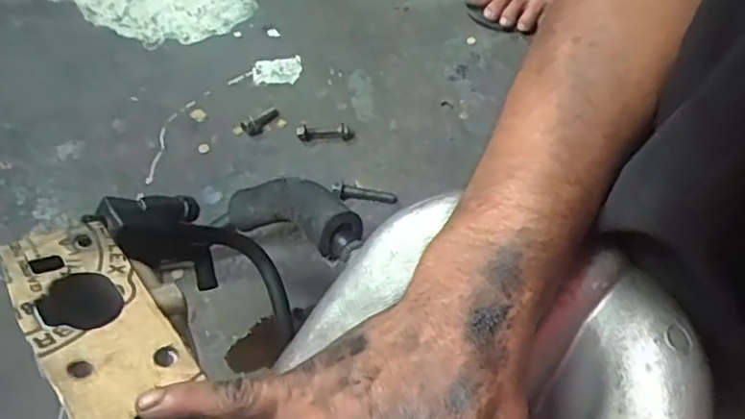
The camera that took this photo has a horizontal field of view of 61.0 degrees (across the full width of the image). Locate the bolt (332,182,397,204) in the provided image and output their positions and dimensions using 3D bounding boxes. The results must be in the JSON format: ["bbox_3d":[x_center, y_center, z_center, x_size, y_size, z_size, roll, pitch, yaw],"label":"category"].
[{"bbox_3d":[-0.007,-0.014,0.601,0.061,0.011,0.014,10,55,-15],"label":"bolt"}]

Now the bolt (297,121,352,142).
[{"bbox_3d":[-0.048,-0.077,0.634,0.056,0.015,0.012,-6,56,-4],"label":"bolt"}]

